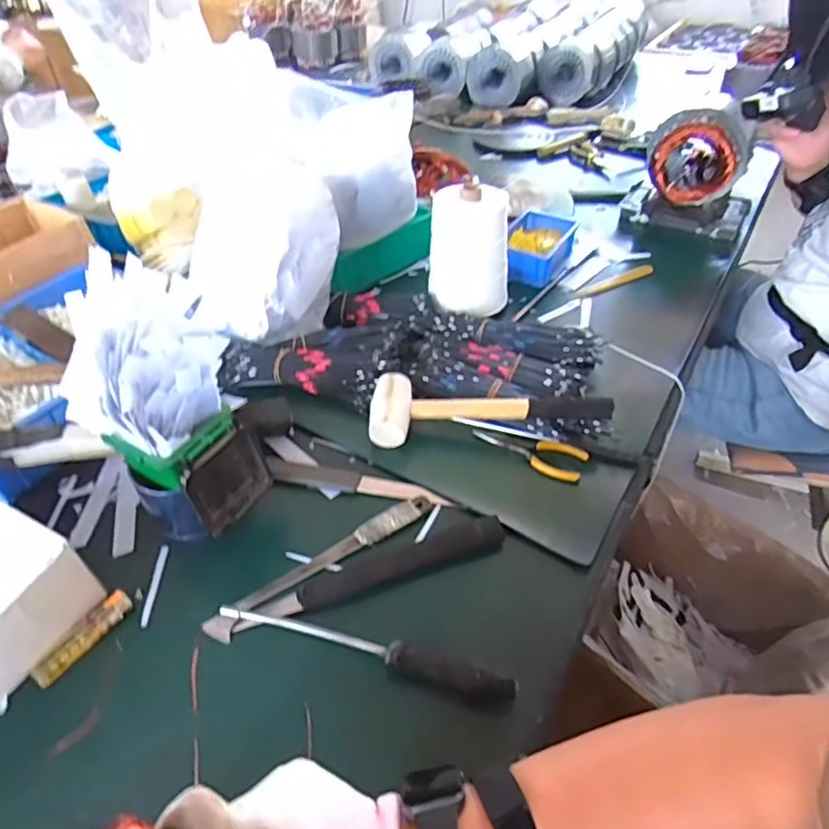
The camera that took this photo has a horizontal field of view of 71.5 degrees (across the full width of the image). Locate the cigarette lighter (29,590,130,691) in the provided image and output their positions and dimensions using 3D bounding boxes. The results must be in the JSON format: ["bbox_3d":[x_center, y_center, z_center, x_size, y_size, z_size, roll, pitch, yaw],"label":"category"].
[{"bbox_3d":[-0.278,0.188,0.486,0.021,0.012,0.085,22,48,23],"label":"cigarette lighter"}]

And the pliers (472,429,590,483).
[{"bbox_3d":[0.123,0.042,0.625,0.122,0.015,0.043,13,45,15],"label":"pliers"}]

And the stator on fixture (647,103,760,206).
[{"bbox_3d":[0.469,-0.432,0.950,0.155,0.136,0.091,18,47,19],"label":"stator on fixture"}]

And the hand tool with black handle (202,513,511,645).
[{"bbox_3d":[-0.045,0.141,0.510,0.268,0.020,0.042,-14,45,-13],"label":"hand tool with black handle"}]

